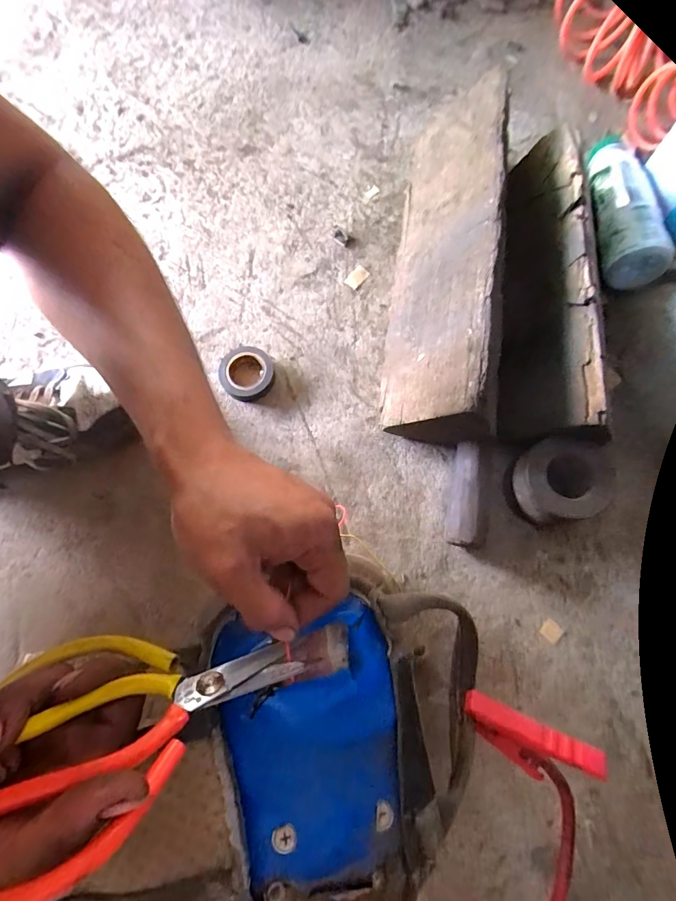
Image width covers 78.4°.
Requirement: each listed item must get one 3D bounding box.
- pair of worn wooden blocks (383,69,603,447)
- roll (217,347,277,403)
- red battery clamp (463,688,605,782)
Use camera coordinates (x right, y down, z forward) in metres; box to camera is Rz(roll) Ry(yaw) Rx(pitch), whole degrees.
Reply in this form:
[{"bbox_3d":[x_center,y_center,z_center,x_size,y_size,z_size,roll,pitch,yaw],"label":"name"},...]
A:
[{"bbox_3d":[0.161,-0.223,0.456,0.185,0.112,0.431,7,74,2],"label":"pair of worn wooden blocks"},{"bbox_3d":[-0.101,-0.088,0.459,0.057,0.022,0.062,0,74,0],"label":"roll"},{"bbox_3d":[0.130,0.210,0.301,0.093,0.063,0.018,24,44,8],"label":"red battery clamp"}]

